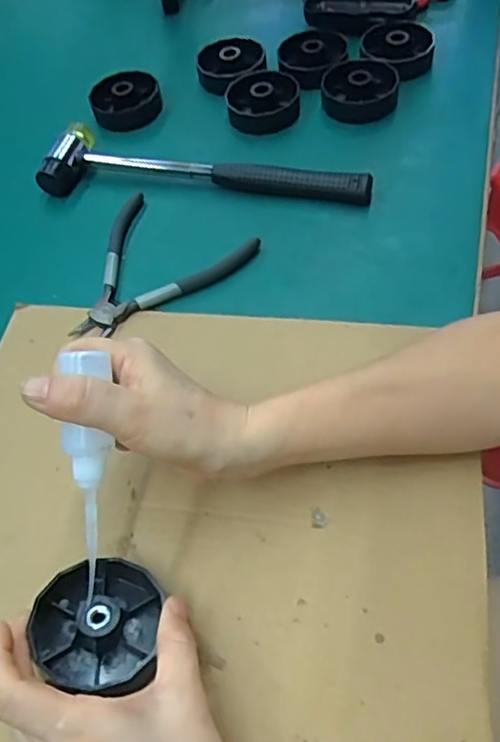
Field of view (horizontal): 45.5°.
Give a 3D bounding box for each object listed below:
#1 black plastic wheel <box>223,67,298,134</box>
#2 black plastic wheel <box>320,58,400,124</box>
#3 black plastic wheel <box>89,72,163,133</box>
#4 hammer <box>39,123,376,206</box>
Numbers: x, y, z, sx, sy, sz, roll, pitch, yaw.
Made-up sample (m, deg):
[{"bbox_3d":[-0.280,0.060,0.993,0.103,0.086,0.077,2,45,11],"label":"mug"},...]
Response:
[{"bbox_3d":[0.012,-0.251,0.553,0.066,0.027,0.062,-4,58,6],"label":"black plastic wheel"},{"bbox_3d":[0.099,-0.255,0.541,0.066,0.021,0.067,-4,58,6],"label":"black plastic wheel"},{"bbox_3d":[-0.120,-0.265,0.576,0.066,0.021,0.063,-4,58,6],"label":"black plastic wheel"},{"bbox_3d":[-0.038,-0.176,0.511,0.277,0.026,0.061,4,59,10],"label":"hammer"}]

